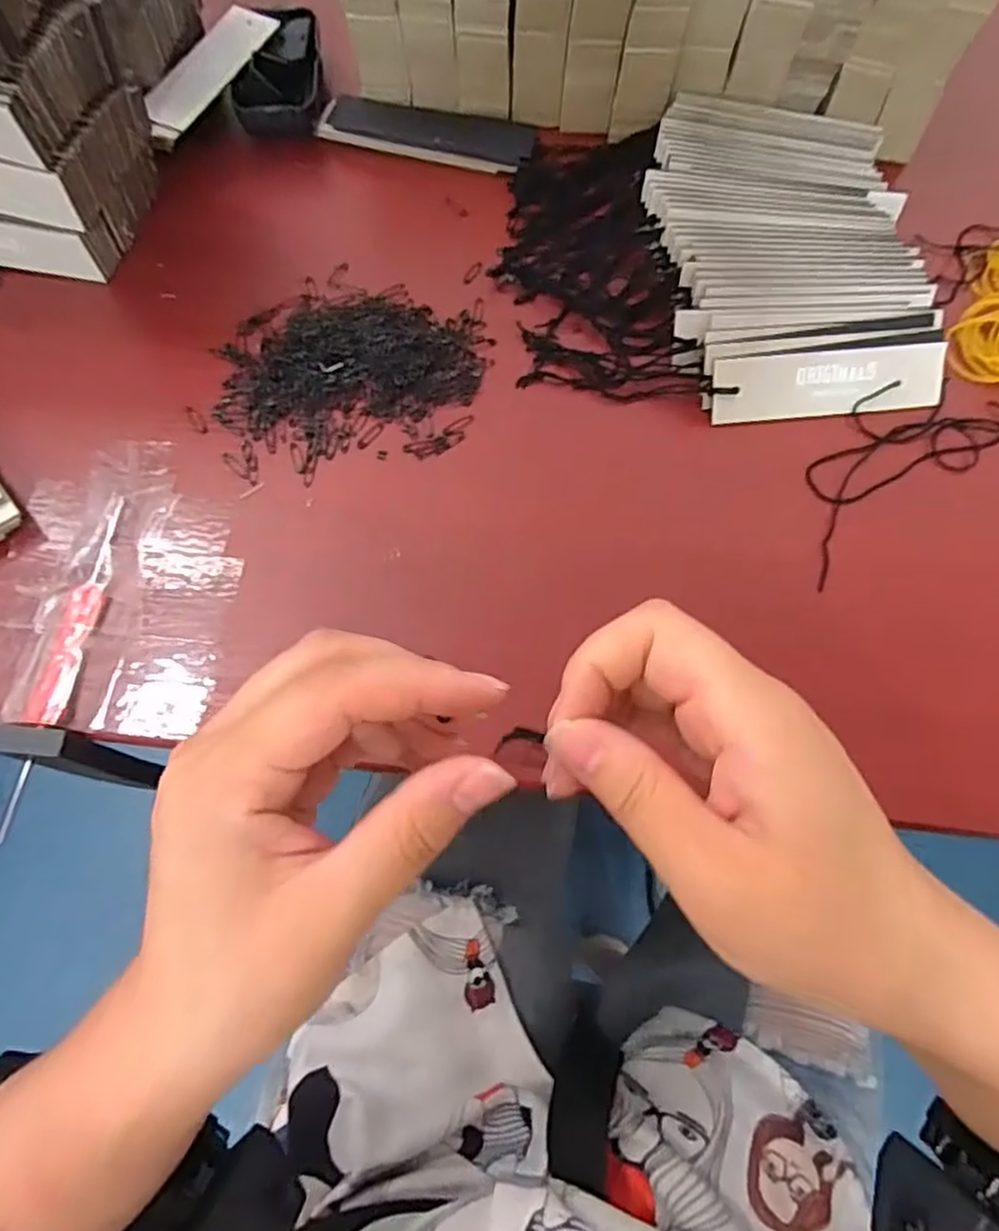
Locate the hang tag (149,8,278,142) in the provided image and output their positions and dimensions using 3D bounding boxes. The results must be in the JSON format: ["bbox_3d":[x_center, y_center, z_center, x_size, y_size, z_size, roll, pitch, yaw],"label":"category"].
[{"bbox_3d":[-0.177,-0.334,0.418,0.029,0.011,0.135,20,68,6],"label":"hang tag"}]

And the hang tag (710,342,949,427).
[{"bbox_3d":[0.173,-0.122,0.359,0.124,0.005,0.032,-6,103,-4],"label":"hang tag"}]

